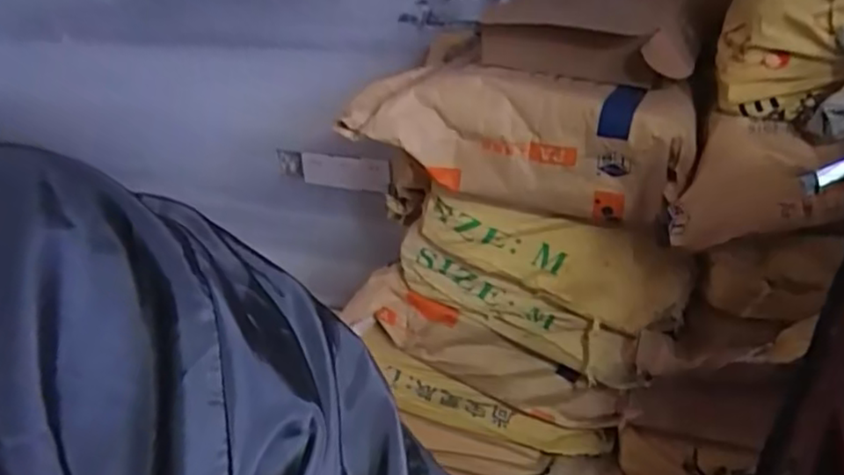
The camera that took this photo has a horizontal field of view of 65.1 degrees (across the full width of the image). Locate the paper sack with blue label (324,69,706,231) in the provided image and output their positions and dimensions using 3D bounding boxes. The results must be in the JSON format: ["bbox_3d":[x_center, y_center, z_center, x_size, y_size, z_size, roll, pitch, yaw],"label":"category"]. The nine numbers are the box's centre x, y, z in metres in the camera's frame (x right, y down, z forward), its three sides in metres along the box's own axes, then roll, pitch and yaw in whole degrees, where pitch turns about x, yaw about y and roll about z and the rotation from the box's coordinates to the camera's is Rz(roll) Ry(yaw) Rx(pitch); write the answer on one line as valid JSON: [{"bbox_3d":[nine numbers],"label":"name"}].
[{"bbox_3d":[0.139,-0.147,1.008,0.512,0.181,0.206,10,31,25],"label":"paper sack with blue label"}]

